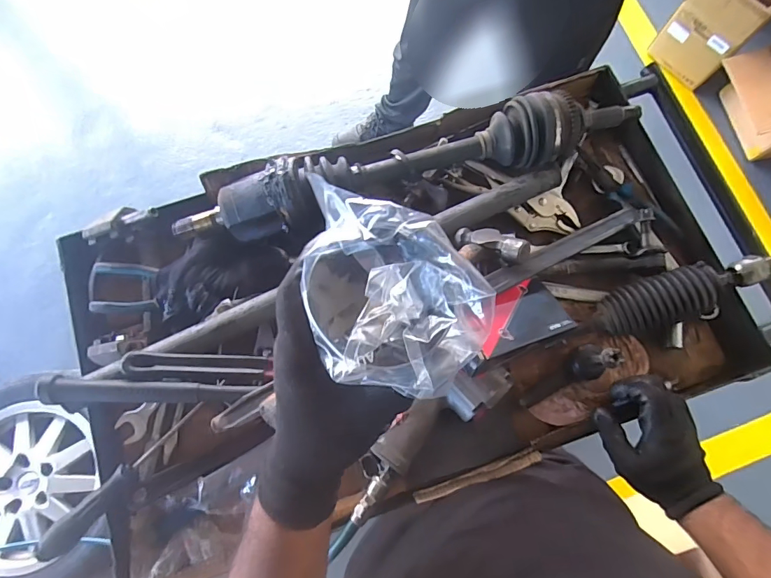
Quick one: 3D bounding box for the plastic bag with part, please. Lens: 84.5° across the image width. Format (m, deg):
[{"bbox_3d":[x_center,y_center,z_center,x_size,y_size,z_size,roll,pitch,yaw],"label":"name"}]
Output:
[{"bbox_3d":[0.005,0.005,0.244,0.105,0.041,0.097,13,77,3],"label":"plastic bag with part"}]

